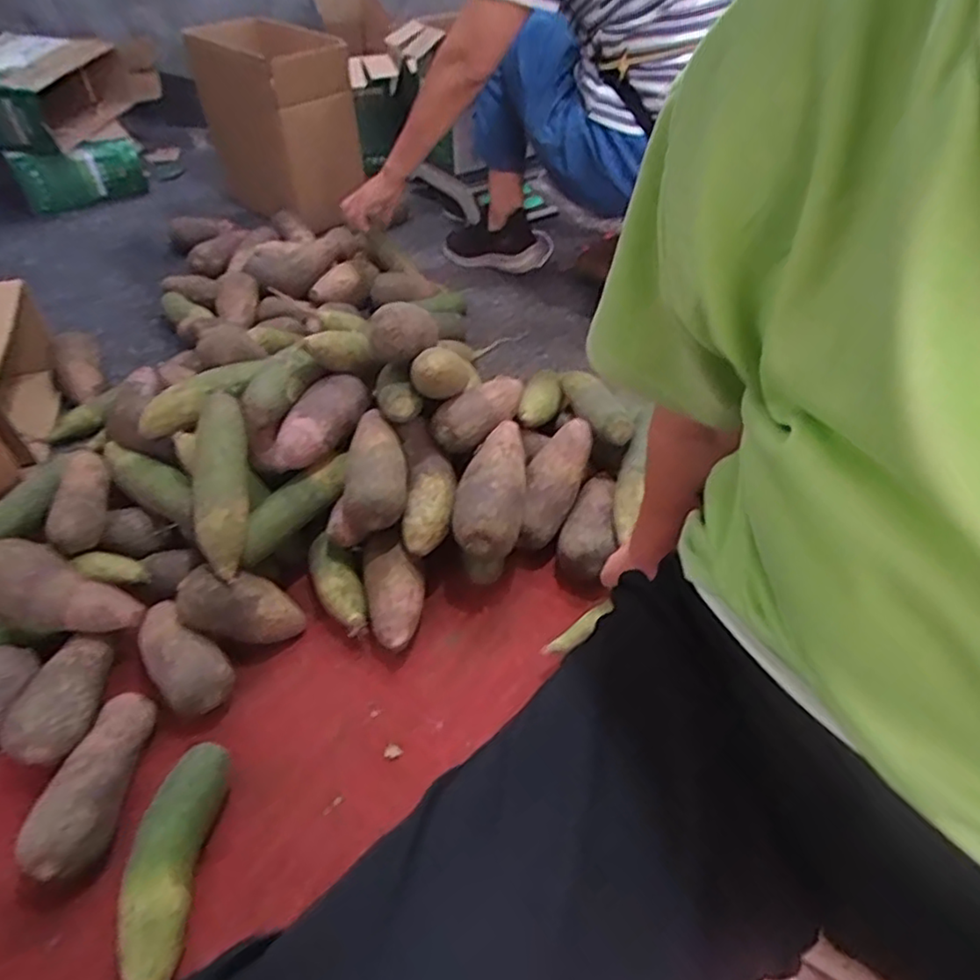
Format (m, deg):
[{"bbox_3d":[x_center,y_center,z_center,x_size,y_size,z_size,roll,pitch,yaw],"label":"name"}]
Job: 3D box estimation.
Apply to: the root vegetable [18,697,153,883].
[{"bbox_3d":[-0.374,0.276,0.621,0.064,0.062,0.167,0,46,1],"label":"root vegetable"}]

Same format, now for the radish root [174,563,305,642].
[{"bbox_3d":[-0.274,0.131,0.727,0.138,0.069,0.060,23,36,-31],"label":"radish root"}]

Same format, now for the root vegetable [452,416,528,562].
[{"bbox_3d":[0.004,-0.003,0.773,0.079,0.060,0.174,8,62,8],"label":"root vegetable"}]

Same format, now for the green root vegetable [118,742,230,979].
[{"bbox_3d":[-0.280,0.324,0.570,0.058,0.050,0.202,1,46,1],"label":"green root vegetable"}]

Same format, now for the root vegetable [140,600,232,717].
[{"bbox_3d":[-0.336,0.181,0.709,0.153,0.062,0.067,34,55,29],"label":"root vegetable"}]

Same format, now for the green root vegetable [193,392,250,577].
[{"bbox_3d":[-0.297,-0.013,0.724,0.053,0.042,0.218,-8,65,-7],"label":"green root vegetable"}]

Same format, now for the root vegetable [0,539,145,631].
[{"bbox_3d":[-0.472,0.110,0.716,0.176,0.055,0.075,18,47,-1],"label":"root vegetable"}]

